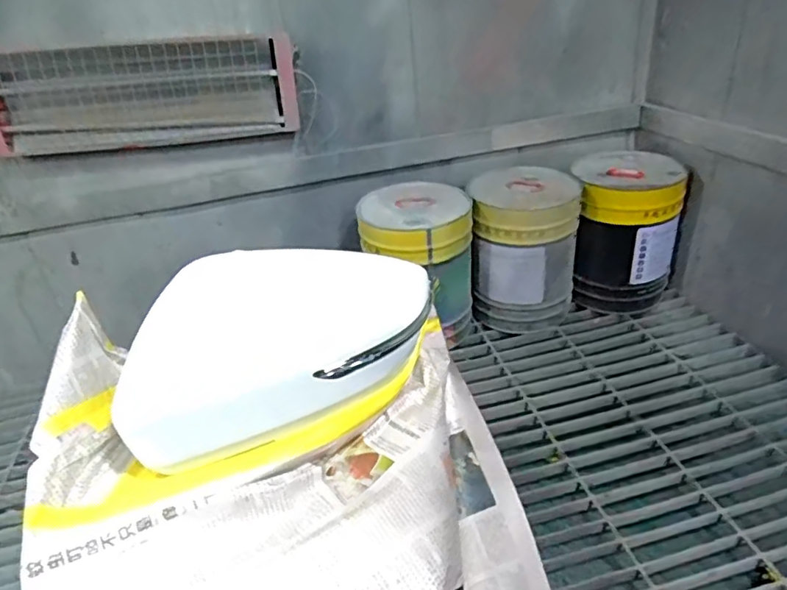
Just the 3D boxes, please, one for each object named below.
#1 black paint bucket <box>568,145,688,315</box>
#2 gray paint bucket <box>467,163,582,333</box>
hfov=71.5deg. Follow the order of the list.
[{"bbox_3d":[0.561,-0.166,1.352,0.229,0.328,0.245,1,30,13],"label":"black paint bucket"},{"bbox_3d":[0.319,-0.105,1.368,0.256,0.355,0.225,4,31,18],"label":"gray paint bucket"}]

